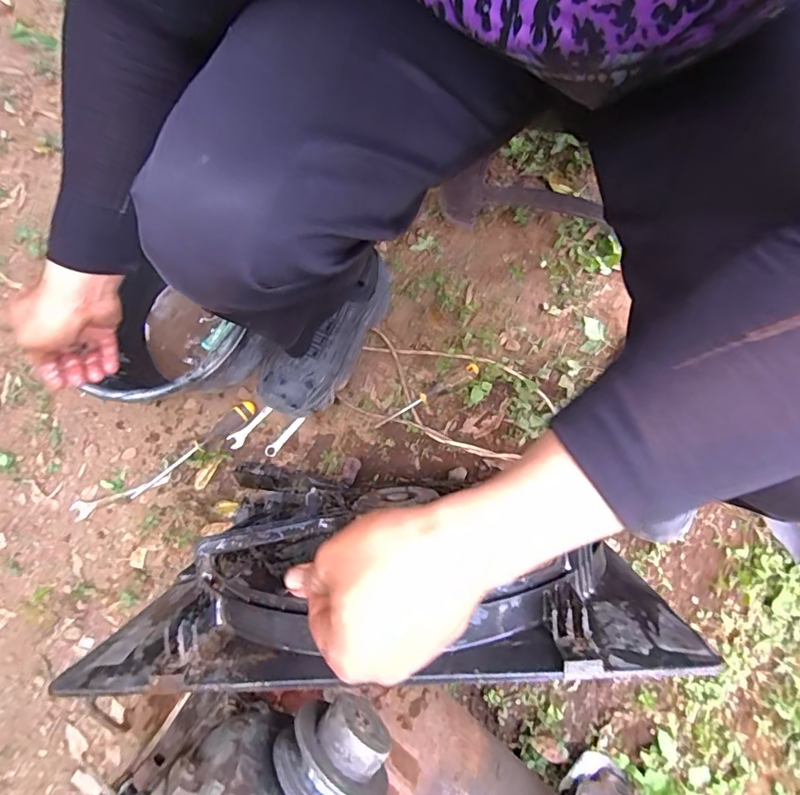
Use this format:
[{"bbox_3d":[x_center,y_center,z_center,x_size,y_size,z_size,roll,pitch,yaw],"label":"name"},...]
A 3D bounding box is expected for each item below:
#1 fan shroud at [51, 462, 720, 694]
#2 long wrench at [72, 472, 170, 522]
[{"bbox_3d":[-0.017,0.160,0.488,0.434,0.342,0.153,4,79,0],"label":"fan shroud"},{"bbox_3d":[-0.448,0.153,0.792,0.159,0.010,0.030,-23,81,-5],"label":"long wrench"}]

